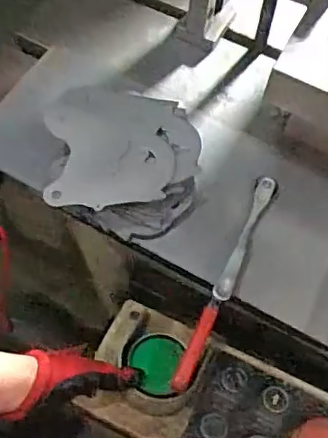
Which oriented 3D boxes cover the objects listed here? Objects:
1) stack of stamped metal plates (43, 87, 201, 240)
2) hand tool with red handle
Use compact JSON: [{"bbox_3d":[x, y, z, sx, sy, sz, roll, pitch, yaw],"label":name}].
[{"bbox_3d":[-0.047,-0.067,0.659,0.163,0.066,0.166,0,61,-4],"label":"stack of stamped metal plates"},{"bbox_3d":[0.069,0.058,0.619,0.021,0.050,0.253,23,62,9],"label":"hand tool with red handle"}]

